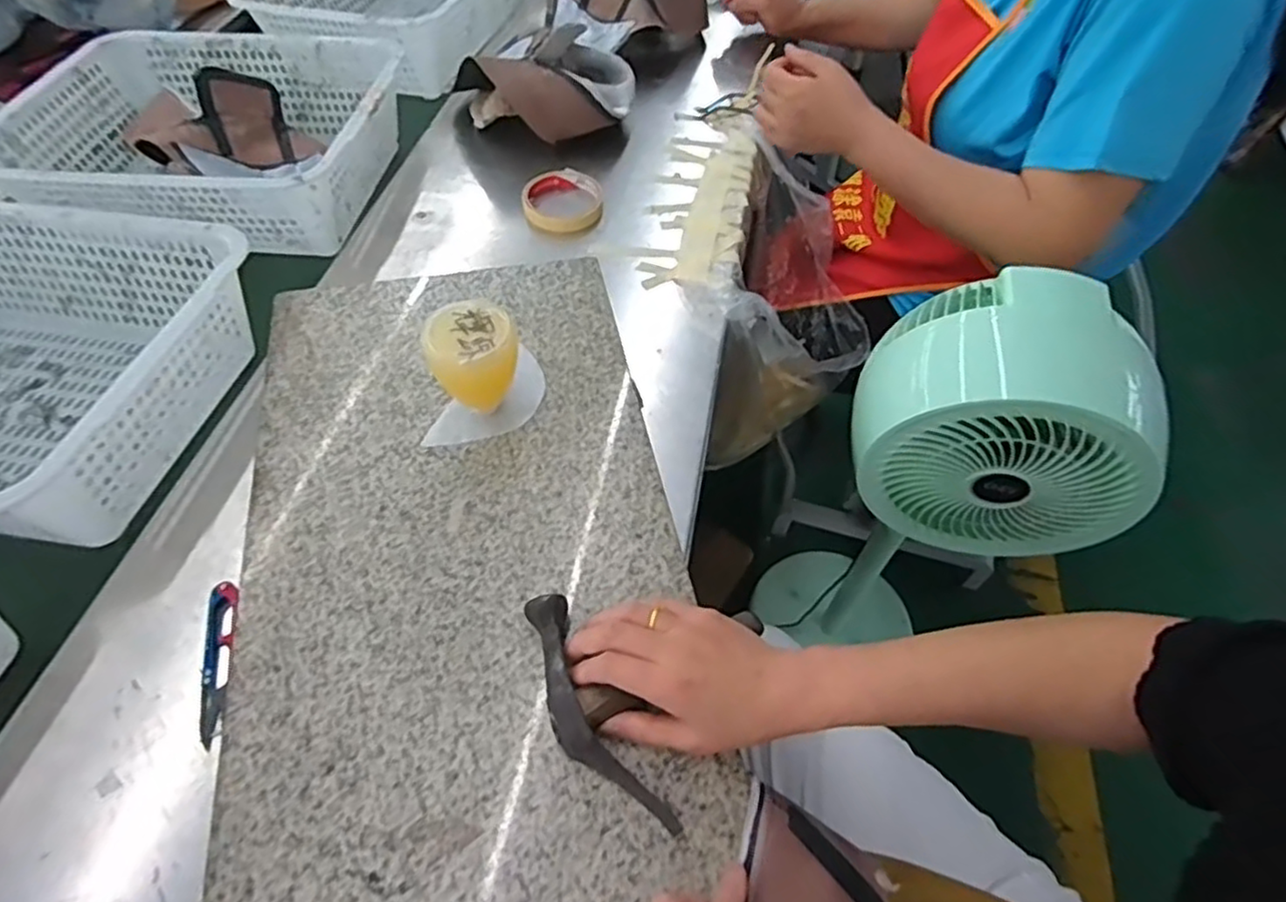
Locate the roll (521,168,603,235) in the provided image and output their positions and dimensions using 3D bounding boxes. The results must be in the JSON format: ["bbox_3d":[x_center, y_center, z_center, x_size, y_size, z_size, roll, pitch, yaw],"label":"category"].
[{"bbox_3d":[-0.087,-0.273,0.739,0.084,0.024,0.088,0,55,0],"label":"roll"}]

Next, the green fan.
[{"bbox_3d":[0.336,0.104,0.877,0.235,0.800,0.233,14,56,10],"label":"green fan"}]

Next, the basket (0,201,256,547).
[{"bbox_3d":[-0.550,-0.067,0.563,0.365,0.122,0.290,8,55,6],"label":"basket"}]

